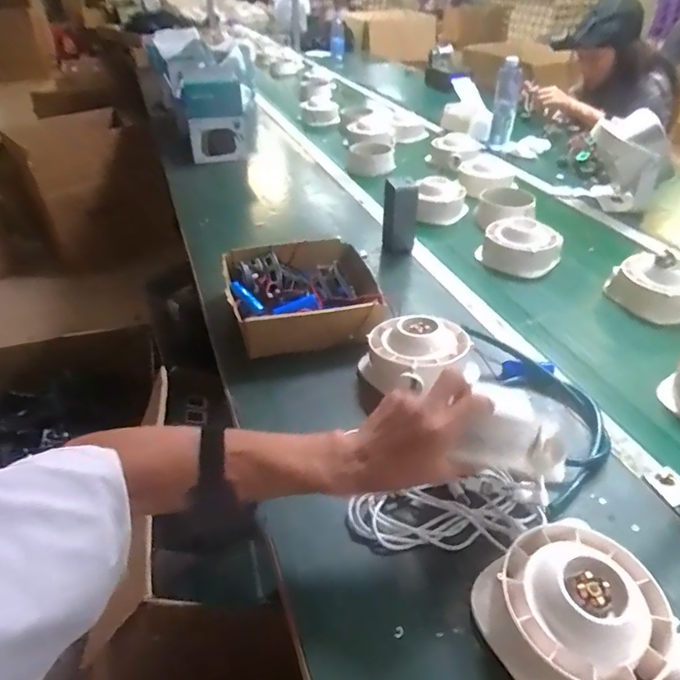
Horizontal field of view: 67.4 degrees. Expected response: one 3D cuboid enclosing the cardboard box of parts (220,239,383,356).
[{"bbox_3d":[-0.062,-0.079,0.822,0.236,0.065,0.243,-5,38,-7],"label":"cardboard box of parts"}]

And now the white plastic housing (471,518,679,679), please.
[{"bbox_3d":[0.190,0.218,0.411,0.134,0.066,0.128,0,38,0],"label":"white plastic housing"}]

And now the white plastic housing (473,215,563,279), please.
[{"bbox_3d":[0.342,-0.179,0.962,0.123,0.063,0.148,-30,47,-34],"label":"white plastic housing"}]

